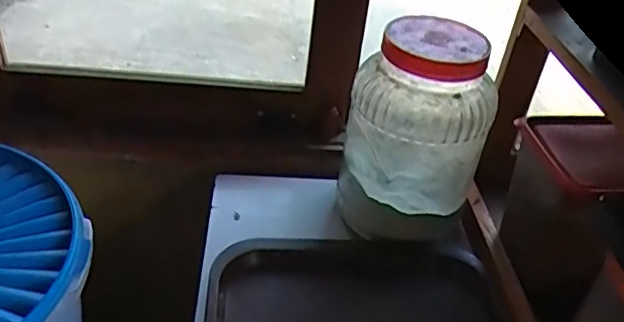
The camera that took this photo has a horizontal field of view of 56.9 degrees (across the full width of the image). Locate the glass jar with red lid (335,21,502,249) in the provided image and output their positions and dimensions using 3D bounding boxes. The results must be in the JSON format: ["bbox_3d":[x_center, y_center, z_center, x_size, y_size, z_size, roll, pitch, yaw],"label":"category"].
[{"bbox_3d":[0.120,-0.035,0.671,0.150,0.217,0.133,13,37,8],"label":"glass jar with red lid"}]

